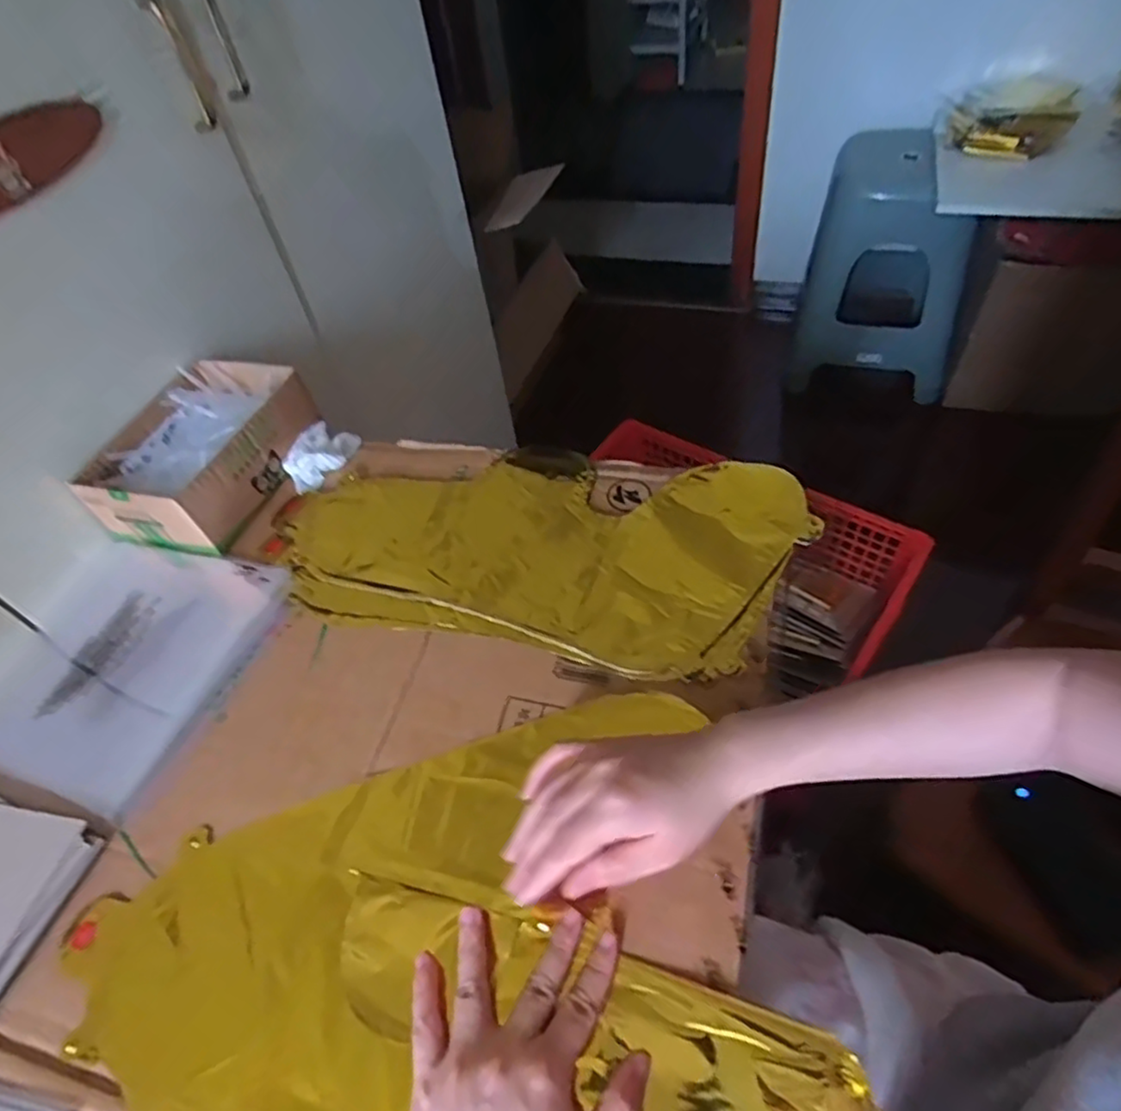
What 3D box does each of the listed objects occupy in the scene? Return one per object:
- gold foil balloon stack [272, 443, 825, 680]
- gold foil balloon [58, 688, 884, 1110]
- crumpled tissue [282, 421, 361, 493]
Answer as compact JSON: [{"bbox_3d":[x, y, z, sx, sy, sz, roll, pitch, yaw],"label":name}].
[{"bbox_3d":[-0.025,-0.020,0.554,0.411,0.018,0.207,9,53,13],"label":"gold foil balloon stack"},{"bbox_3d":[-0.028,0.227,0.374,0.404,0.017,0.350,32,61,27],"label":"gold foil balloon"},{"bbox_3d":[-0.228,-0.097,0.652,0.044,0.027,0.079,20,56,20],"label":"crumpled tissue"}]

